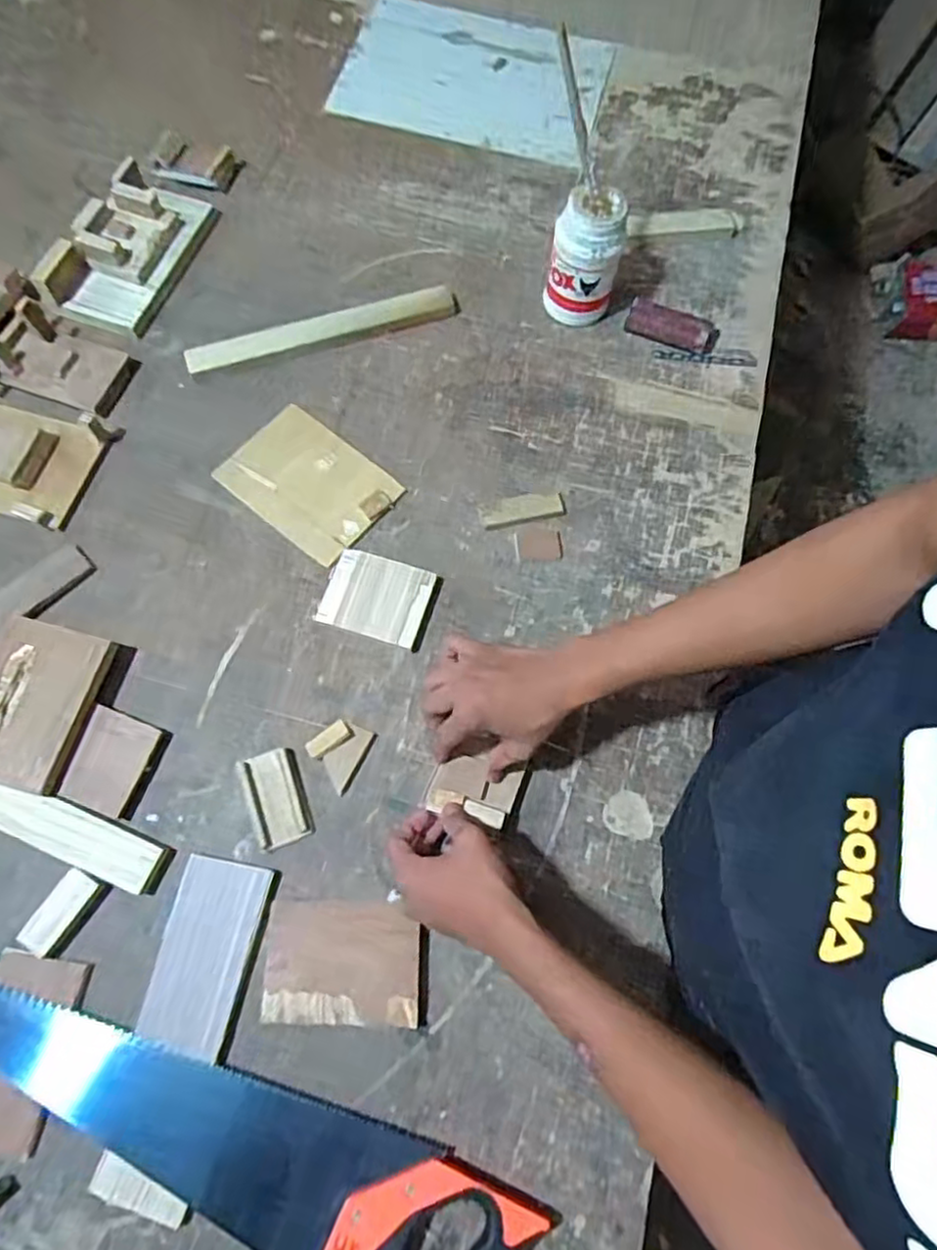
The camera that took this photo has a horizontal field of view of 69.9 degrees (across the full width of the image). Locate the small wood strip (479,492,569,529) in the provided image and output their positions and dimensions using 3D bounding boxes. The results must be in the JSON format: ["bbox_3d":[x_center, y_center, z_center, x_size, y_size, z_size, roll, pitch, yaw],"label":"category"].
[{"bbox_3d":[0.058,-0.124,0.723,0.091,0.006,0.032,-11,70,-7],"label":"small wood strip"}]

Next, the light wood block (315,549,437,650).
[{"bbox_3d":[-0.093,-0.028,0.672,0.102,0.011,0.082,16,69,4],"label":"light wood block"}]

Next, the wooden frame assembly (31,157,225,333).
[{"bbox_3d":[-0.402,-0.452,0.794,0.116,0.045,0.219,19,70,5],"label":"wooden frame assembly"}]

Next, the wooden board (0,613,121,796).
[{"bbox_3d":[-0.393,0.068,0.598,0.099,0.010,0.143,17,67,-12],"label":"wooden board"}]

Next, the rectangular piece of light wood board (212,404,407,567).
[{"bbox_3d":[-0.170,-0.155,0.721,0.169,0.009,0.120,37,72,11],"label":"rectangular piece of light wood board"}]

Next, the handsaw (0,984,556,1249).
[{"bbox_3d":[-0.203,0.390,0.516,0.514,0.033,0.107,23,70,6],"label":"handsaw"}]

